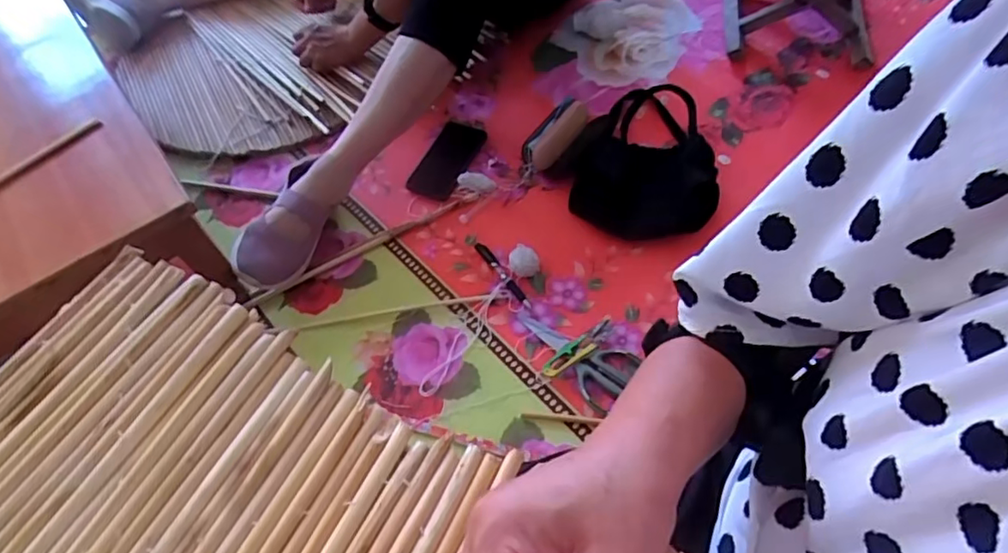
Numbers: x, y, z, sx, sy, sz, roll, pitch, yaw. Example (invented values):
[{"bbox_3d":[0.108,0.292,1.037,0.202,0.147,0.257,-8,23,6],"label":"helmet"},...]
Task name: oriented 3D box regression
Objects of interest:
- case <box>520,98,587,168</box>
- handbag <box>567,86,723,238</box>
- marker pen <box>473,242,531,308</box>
[{"bbox_3d":[0.086,-0.238,1.001,0.063,0.038,0.144,41,88,21],"label":"case"},{"bbox_3d":[0.226,-0.205,0.958,0.209,0.090,0.320,6,59,8],"label":"handbag"},{"bbox_3d":[-0.002,-0.004,0.885,0.013,0.008,0.129,-32,61,-16],"label":"marker pen"}]

